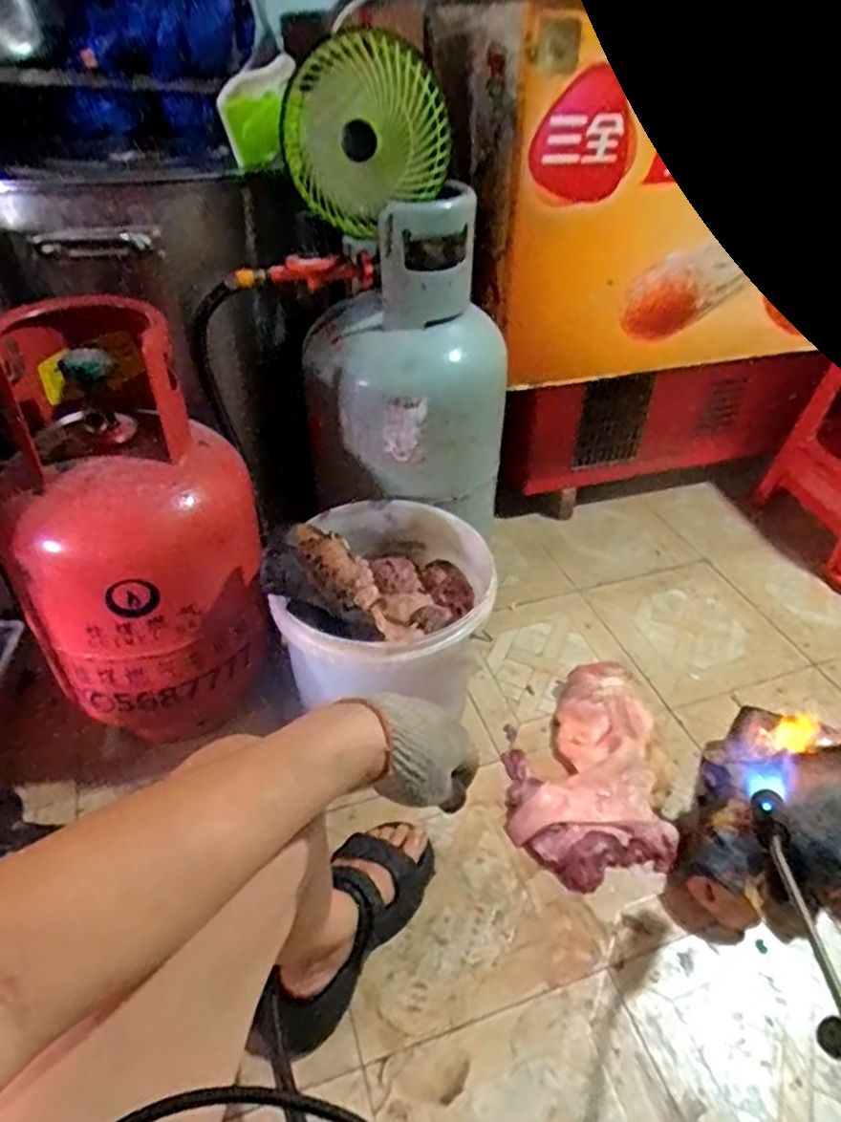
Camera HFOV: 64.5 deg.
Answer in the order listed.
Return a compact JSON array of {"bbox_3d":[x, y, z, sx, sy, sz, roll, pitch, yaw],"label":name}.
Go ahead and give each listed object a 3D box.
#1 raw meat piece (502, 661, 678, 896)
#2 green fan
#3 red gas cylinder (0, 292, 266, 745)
[{"bbox_3d":[0.247,0.304,1.001,0.235,0.068,0.354,3,38,0],"label":"raw meat piece"},{"bbox_3d":[-0.083,-0.600,0.934,0.236,0.224,0.054,-22,16,26],"label":"green fan"},{"bbox_3d":[-0.402,-0.045,0.891,0.346,0.478,0.271,27,43,25],"label":"red gas cylinder"}]

